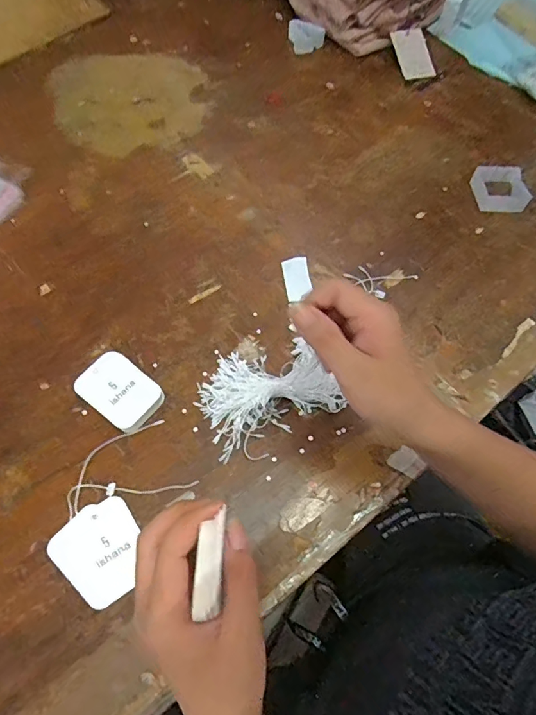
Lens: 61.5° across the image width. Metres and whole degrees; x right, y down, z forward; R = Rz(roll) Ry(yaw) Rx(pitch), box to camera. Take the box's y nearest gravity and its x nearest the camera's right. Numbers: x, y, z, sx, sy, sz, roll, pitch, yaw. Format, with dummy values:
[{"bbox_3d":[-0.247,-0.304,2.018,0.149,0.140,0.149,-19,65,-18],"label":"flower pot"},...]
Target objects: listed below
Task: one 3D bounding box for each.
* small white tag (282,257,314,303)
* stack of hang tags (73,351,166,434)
[{"bbox_3d":[0.032,-0.086,0.486,0.027,0.005,0.051,-6,64,-7],"label":"small white tag"},{"bbox_3d":[-0.134,0.032,0.410,0.072,0.020,0.051,36,67,14],"label":"stack of hang tags"}]

